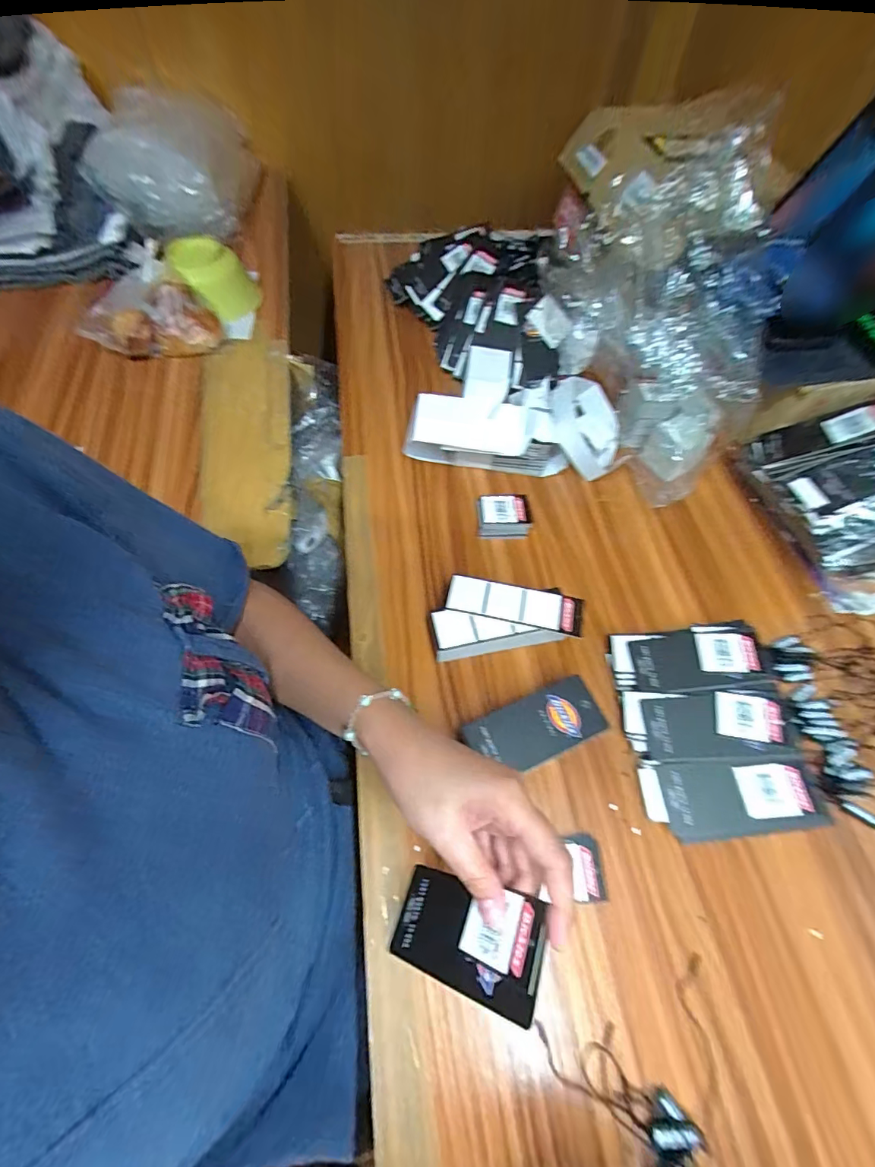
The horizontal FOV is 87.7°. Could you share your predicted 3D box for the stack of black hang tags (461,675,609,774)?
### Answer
[{"bbox_3d":[0.077,0.119,0.368,0.105,0.030,0.048,-19,62,-13],"label":"stack of black hang tags"}]

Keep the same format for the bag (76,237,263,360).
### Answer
[{"bbox_3d":[-0.336,-0.373,0.610,0.123,0.075,0.229,27,63,13],"label":"bag"}]

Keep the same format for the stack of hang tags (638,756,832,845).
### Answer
[{"bbox_3d":[0.220,0.163,0.345,0.118,0.010,0.054,-6,59,11],"label":"stack of hang tags"}]

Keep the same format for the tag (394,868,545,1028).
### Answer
[{"bbox_3d":[0.015,0.195,0.255,0.006,0.106,0.049,42,51,-25],"label":"tag"}]

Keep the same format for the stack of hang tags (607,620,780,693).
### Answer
[{"bbox_3d":[0.221,0.067,0.398,0.124,0.031,0.056,-2,60,-3],"label":"stack of hang tags"}]

